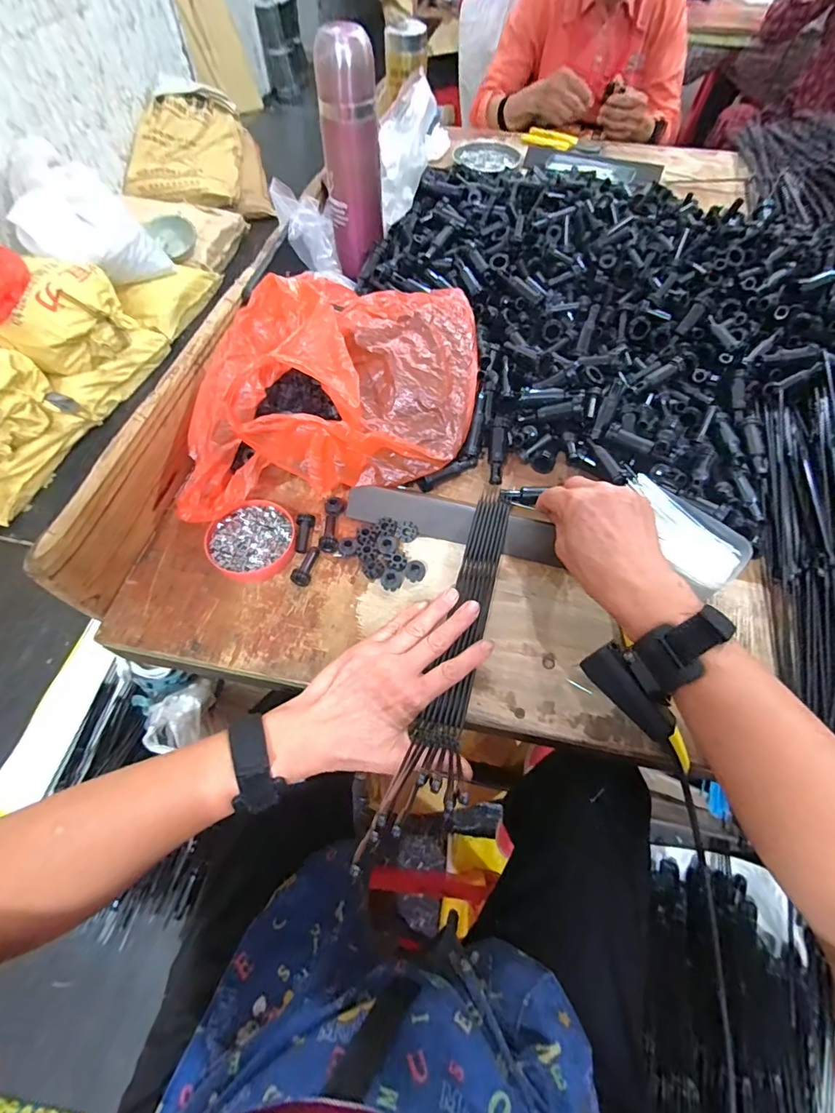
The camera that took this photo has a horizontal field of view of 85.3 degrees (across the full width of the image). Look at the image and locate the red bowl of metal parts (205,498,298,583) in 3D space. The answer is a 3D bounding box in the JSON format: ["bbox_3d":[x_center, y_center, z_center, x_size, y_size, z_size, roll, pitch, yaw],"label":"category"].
[{"bbox_3d":[-0.154,-0.015,0.428,0.078,0.019,0.075,0,59,0],"label":"red bowl of metal parts"}]

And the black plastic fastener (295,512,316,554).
[{"bbox_3d":[-0.110,-0.022,0.437,0.015,0.010,0.039,6,75,3],"label":"black plastic fastener"}]

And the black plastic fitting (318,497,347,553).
[{"bbox_3d":[-0.083,-0.033,0.440,0.020,0.014,0.061,4,60,2],"label":"black plastic fitting"}]

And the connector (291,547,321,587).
[{"bbox_3d":[-0.102,0.008,0.417,0.016,0.016,0.038,13,60,7],"label":"connector"}]

